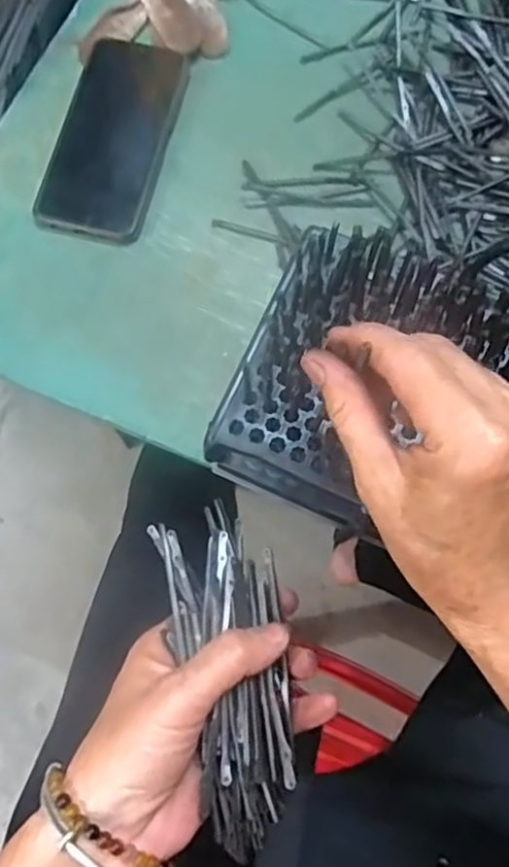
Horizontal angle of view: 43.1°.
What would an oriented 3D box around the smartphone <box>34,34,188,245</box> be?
[{"bbox_3d":[-0.102,-0.218,0.473,0.078,0.007,0.167,13,73,4],"label":"smartphone"}]

